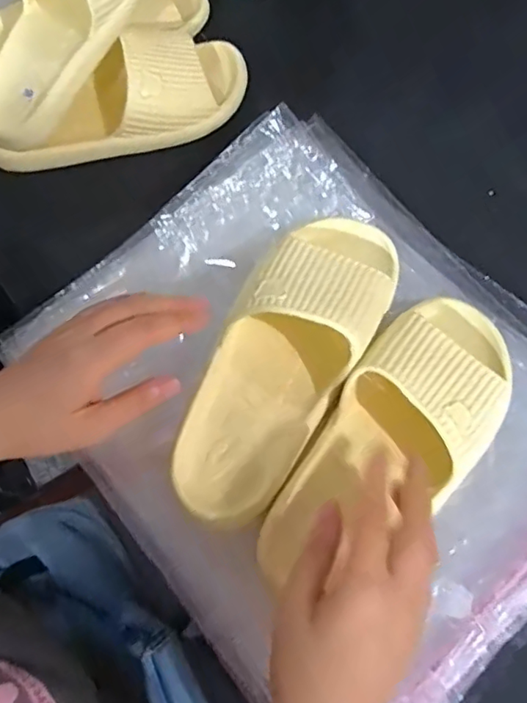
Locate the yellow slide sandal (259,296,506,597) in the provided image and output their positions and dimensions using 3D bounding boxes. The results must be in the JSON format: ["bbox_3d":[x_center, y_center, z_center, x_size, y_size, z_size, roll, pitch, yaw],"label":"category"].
[{"bbox_3d":[0.087,0.056,0.371,0.239,0.050,0.100,-42,76,-12],"label":"yellow slide sandal"}]

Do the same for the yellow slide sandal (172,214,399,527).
[{"bbox_3d":[0.017,-0.003,0.384,0.091,0.057,0.245,30,71,9],"label":"yellow slide sandal"}]

